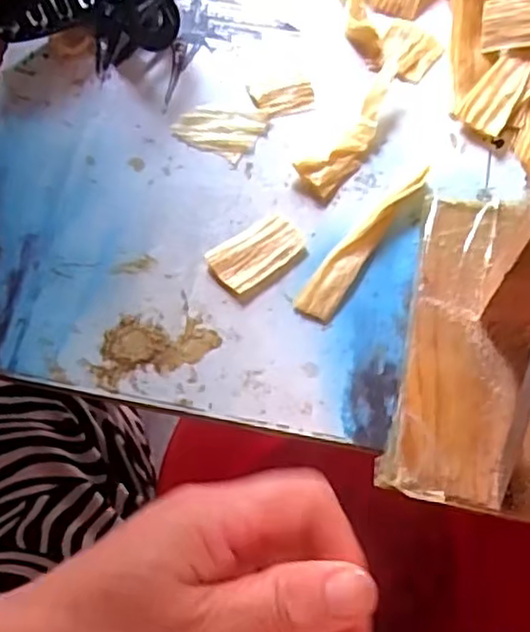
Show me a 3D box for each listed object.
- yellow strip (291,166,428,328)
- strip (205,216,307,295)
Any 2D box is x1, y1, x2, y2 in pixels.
[{"bbox_3d":[0.047,-0.037,0.342,0.018,0.011,0.092,33,72,11],"label":"yellow strip"},{"bbox_3d":[-0.004,-0.031,0.342,0.046,0.004,0.026,-35,74,-13],"label":"strip"}]

